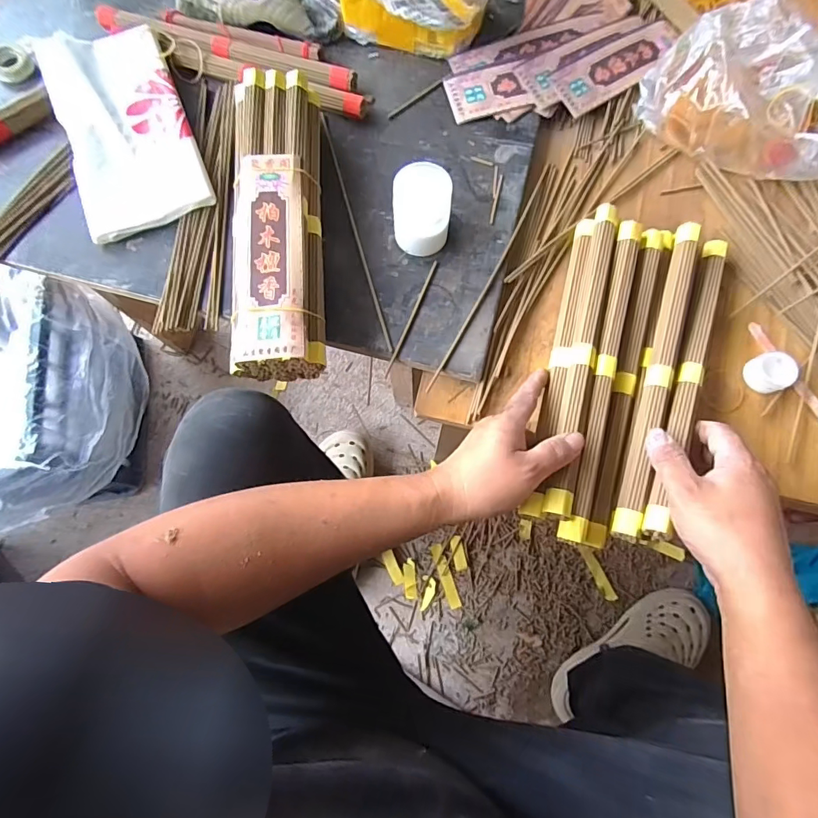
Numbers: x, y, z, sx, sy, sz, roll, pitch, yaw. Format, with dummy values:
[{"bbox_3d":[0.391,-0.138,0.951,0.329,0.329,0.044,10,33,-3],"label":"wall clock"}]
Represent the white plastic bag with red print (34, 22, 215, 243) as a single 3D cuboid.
[{"bbox_3d":[-0.308,-0.308,0.495,0.126,0.031,0.248,-21,76,-7],"label":"white plastic bag with red print"}]

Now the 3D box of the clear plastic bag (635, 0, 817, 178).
[{"bbox_3d":[0.392,-0.346,0.496,0.237,0.072,0.165,36,77,9],"label":"clear plastic bag"}]

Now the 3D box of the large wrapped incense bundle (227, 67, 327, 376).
[{"bbox_3d":[-0.126,-0.183,0.445,0.084,0.057,0.319,-3,74,-2],"label":"large wrapped incense bundle"}]

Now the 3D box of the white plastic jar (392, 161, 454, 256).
[{"bbox_3d":[0.012,-0.189,0.440,0.055,0.074,0.052,5,74,0],"label":"white plastic jar"}]

